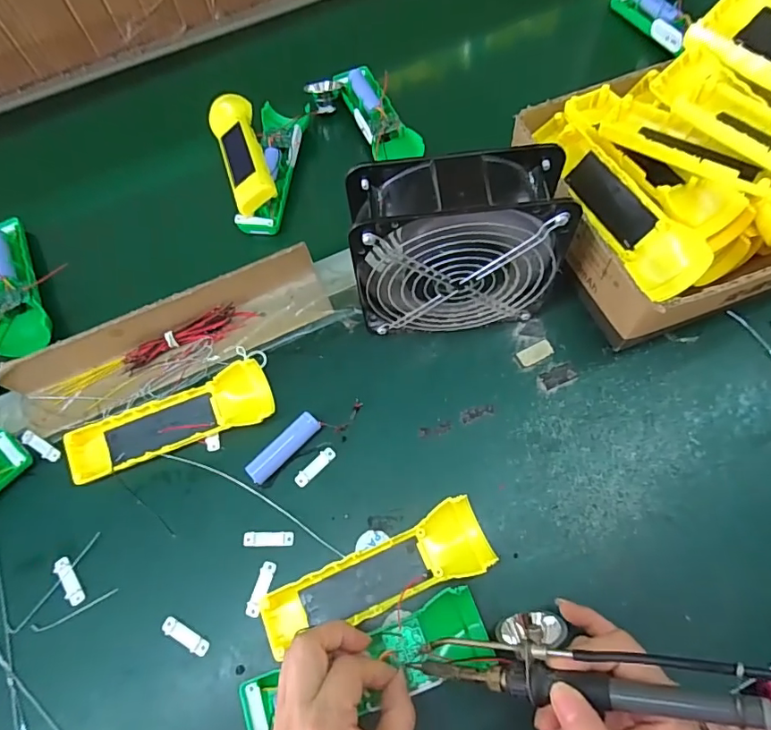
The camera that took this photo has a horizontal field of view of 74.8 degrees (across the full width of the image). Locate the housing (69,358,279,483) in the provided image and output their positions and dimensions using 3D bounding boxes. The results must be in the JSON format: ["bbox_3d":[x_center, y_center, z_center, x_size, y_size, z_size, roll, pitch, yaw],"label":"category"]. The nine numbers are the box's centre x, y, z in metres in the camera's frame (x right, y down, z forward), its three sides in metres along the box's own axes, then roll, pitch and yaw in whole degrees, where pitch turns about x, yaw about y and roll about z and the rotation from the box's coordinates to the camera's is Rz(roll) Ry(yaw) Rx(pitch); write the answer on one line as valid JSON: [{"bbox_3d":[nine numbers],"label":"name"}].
[{"bbox_3d":[-0.173,0.047,0.408,0.162,0.022,0.047,-20,67,-6],"label":"housing"}]

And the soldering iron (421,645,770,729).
[{"bbox_3d":[0.113,0.167,0.265,0.199,0.022,0.023,-9,63,29],"label":"soldering iron"}]

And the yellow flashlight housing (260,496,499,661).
[{"bbox_3d":[-0.004,0.152,0.355,0.163,0.025,0.049,-26,67,-8],"label":"yellow flashlight housing"}]

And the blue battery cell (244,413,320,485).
[{"bbox_3d":[-0.080,0.065,0.400,0.067,0.015,0.018,-43,71,-15],"label":"blue battery cell"}]

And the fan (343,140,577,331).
[{"bbox_3d":[0.052,-0.085,0.385,0.148,0.148,0.065,-3,66,2],"label":"fan"}]

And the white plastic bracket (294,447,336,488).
[{"bbox_3d":[-0.056,0.081,0.400,0.010,0.004,0.038,41,74,19],"label":"white plastic bracket"}]

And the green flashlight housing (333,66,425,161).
[{"bbox_3d":[-0.009,-0.276,0.551,0.052,0.020,0.152,-20,66,-6],"label":"green flashlight housing"}]

